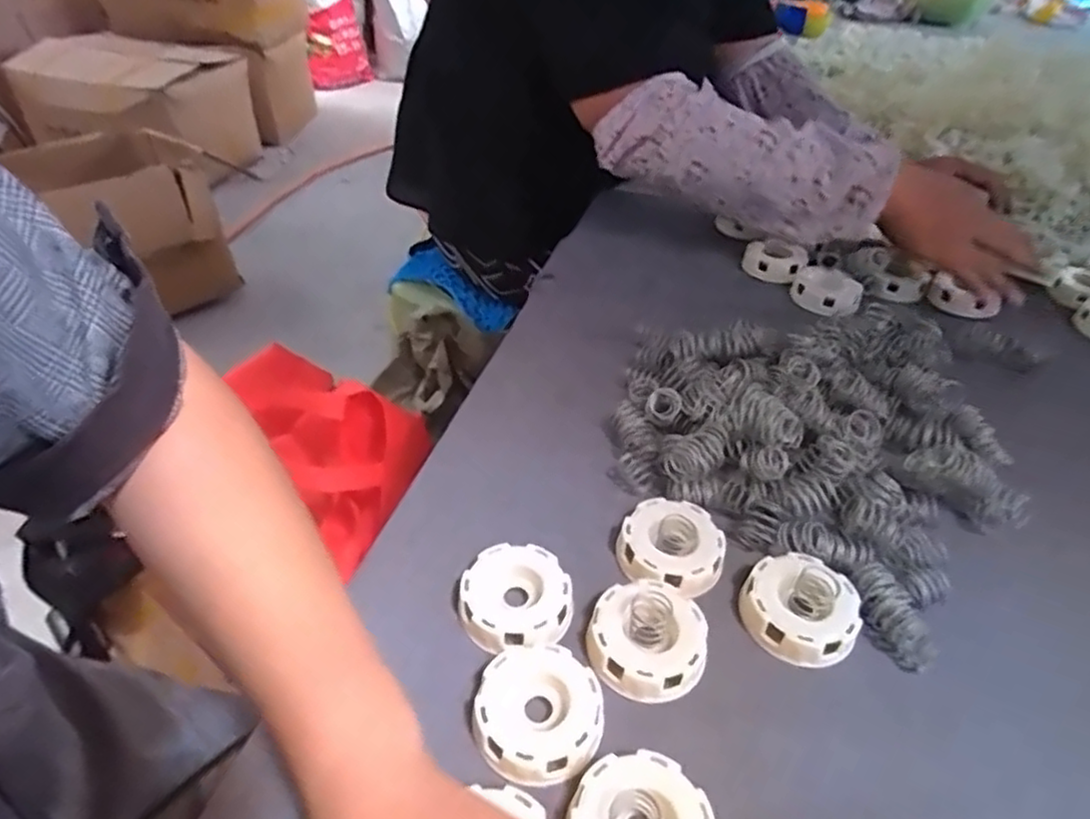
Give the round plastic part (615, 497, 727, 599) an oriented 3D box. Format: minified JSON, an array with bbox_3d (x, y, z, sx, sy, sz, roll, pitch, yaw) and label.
[{"bbox_3d":[0.081,0.087,0.439,0.065,0.018,0.064,2,39,-2],"label":"round plastic part"}]

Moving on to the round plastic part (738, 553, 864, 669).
[{"bbox_3d":[0.152,0.119,0.409,0.065,0.025,0.059,23,43,22],"label":"round plastic part"}]

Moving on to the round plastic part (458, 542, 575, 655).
[{"bbox_3d":[-0.017,0.114,0.406,0.063,0.022,0.069,2,39,-2],"label":"round plastic part"}]

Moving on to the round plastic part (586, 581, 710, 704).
[{"bbox_3d":[0.059,0.132,0.390,0.064,0.031,0.060,2,39,-2],"label":"round plastic part"}]

